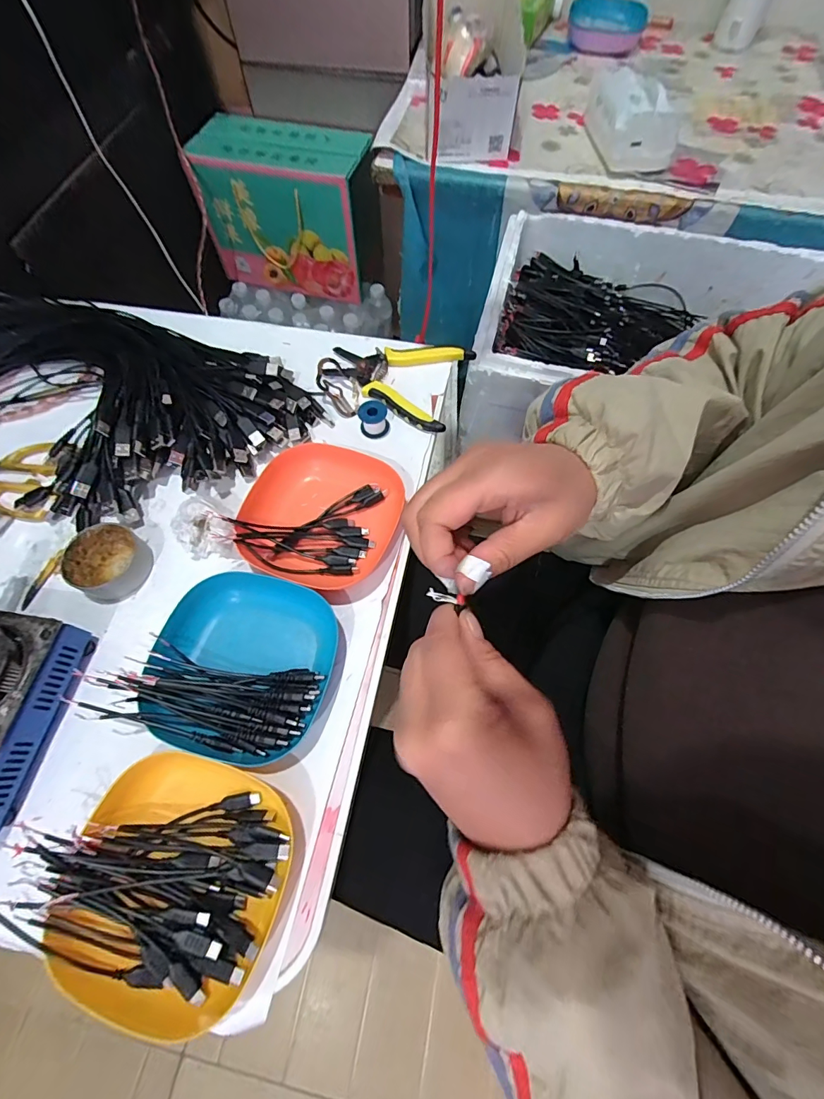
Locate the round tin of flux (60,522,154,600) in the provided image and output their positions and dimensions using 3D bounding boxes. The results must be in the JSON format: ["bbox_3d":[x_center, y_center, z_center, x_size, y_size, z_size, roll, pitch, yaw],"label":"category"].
[{"bbox_3d":[-0.274,0.010,0.397,0.060,0.027,0.064,0,65,0],"label":"round tin of flux"}]

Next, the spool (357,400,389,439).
[{"bbox_3d":[-0.040,-0.137,0.460,0.030,0.028,0.027,-9,66,-4],"label":"spool"}]

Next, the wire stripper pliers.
[{"bbox_3d":[-0.019,-0.198,0.494,0.155,0.021,0.111,23,67,10],"label":"wire stripper pliers"}]

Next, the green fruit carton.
[{"bbox_3d":[-0.246,-0.697,0.914,0.331,0.236,0.156,11,66,5],"label":"green fruit carton"}]

